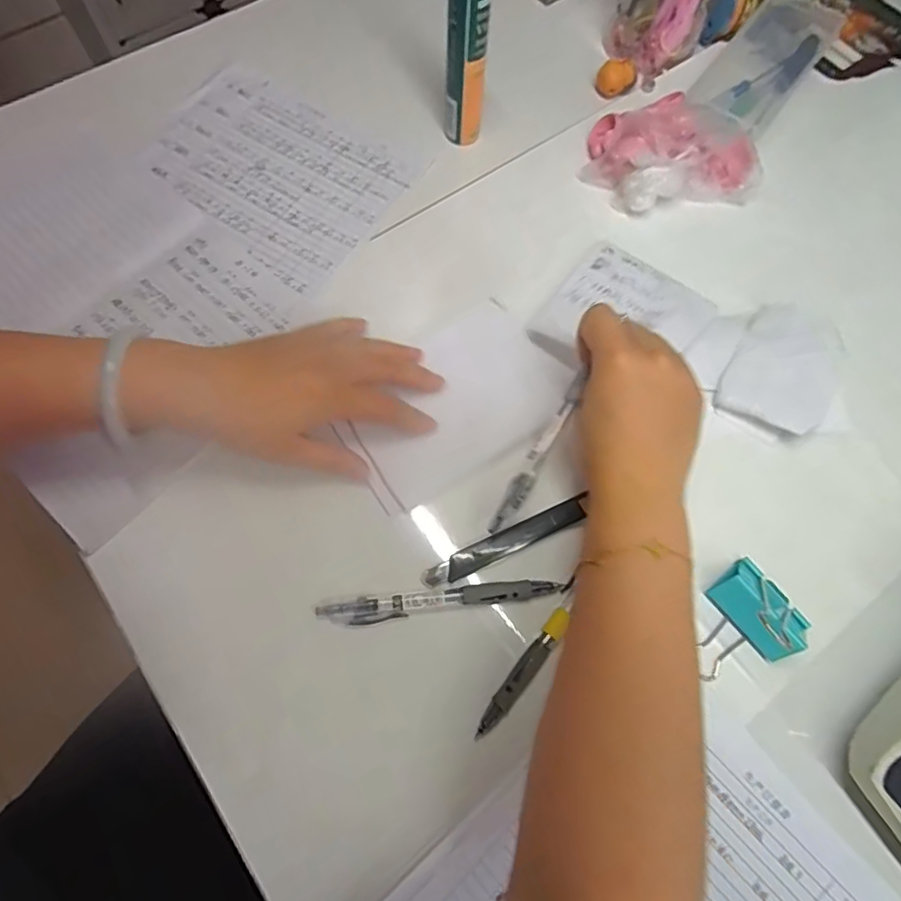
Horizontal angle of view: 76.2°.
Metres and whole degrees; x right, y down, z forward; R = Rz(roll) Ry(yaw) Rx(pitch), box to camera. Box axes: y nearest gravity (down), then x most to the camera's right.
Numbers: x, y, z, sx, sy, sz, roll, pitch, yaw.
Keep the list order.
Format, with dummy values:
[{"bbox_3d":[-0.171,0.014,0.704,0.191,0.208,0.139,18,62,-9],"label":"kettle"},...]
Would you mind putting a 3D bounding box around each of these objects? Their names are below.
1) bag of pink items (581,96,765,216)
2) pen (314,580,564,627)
[{"bbox_3d":[0.169,-0.232,0.441,0.128,0.042,0.089,-10,70,-4],"label":"bag of pink items"},{"bbox_3d":[-0.006,0.087,0.333,0.138,0.011,0.015,-7,70,-3],"label":"pen"}]

